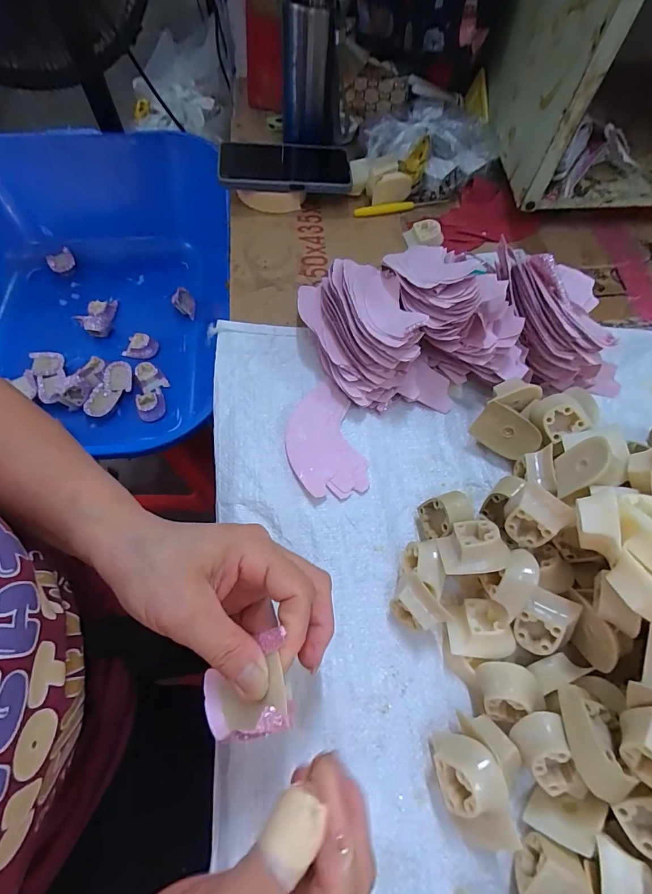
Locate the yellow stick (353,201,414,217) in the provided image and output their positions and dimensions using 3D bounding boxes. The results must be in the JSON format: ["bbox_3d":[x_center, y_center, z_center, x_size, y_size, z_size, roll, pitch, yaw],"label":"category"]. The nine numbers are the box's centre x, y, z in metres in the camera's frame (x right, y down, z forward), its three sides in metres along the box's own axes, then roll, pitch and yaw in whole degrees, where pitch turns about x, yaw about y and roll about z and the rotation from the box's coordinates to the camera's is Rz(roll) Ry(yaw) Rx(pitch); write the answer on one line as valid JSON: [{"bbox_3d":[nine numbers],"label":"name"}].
[{"bbox_3d":[0.076,-0.310,0.520,0.080,0.010,0.014,-8,66,-5],"label":"yellow stick"}]

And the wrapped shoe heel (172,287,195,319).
[{"bbox_3d":[-0.250,-0.254,0.710,0.034,0.025,0.056,-28,71,-14],"label":"wrapped shoe heel"}]

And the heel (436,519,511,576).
[{"bbox_3d":[0.105,0.073,0.291,0.042,0.033,0.039,-1,67,-3],"label":"heel"}]

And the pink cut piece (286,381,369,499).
[{"bbox_3d":[-0.004,-0.008,0.383,0.066,0.004,0.114,-12,66,-7],"label":"pink cut piece"}]

